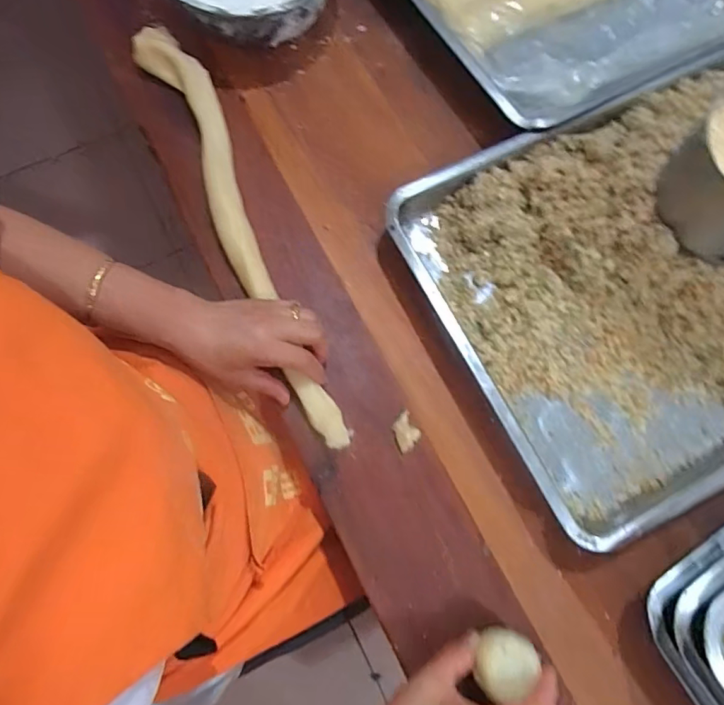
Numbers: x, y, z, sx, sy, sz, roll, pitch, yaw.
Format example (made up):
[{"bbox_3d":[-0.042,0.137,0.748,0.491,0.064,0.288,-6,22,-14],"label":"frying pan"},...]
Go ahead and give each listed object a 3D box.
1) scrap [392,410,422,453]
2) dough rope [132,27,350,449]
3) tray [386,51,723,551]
[{"bbox_3d":[0.043,0.079,0.494,0.027,0.018,0.035,-28,77,-9],"label":"scrap"},{"bbox_3d":[-0.133,-0.140,0.534,0.061,0.032,0.519,-23,77,-7],"label":"dough rope"},{"bbox_3d":[0.369,-0.120,0.508,0.602,0.103,0.385,-27,77,-8],"label":"tray"}]

